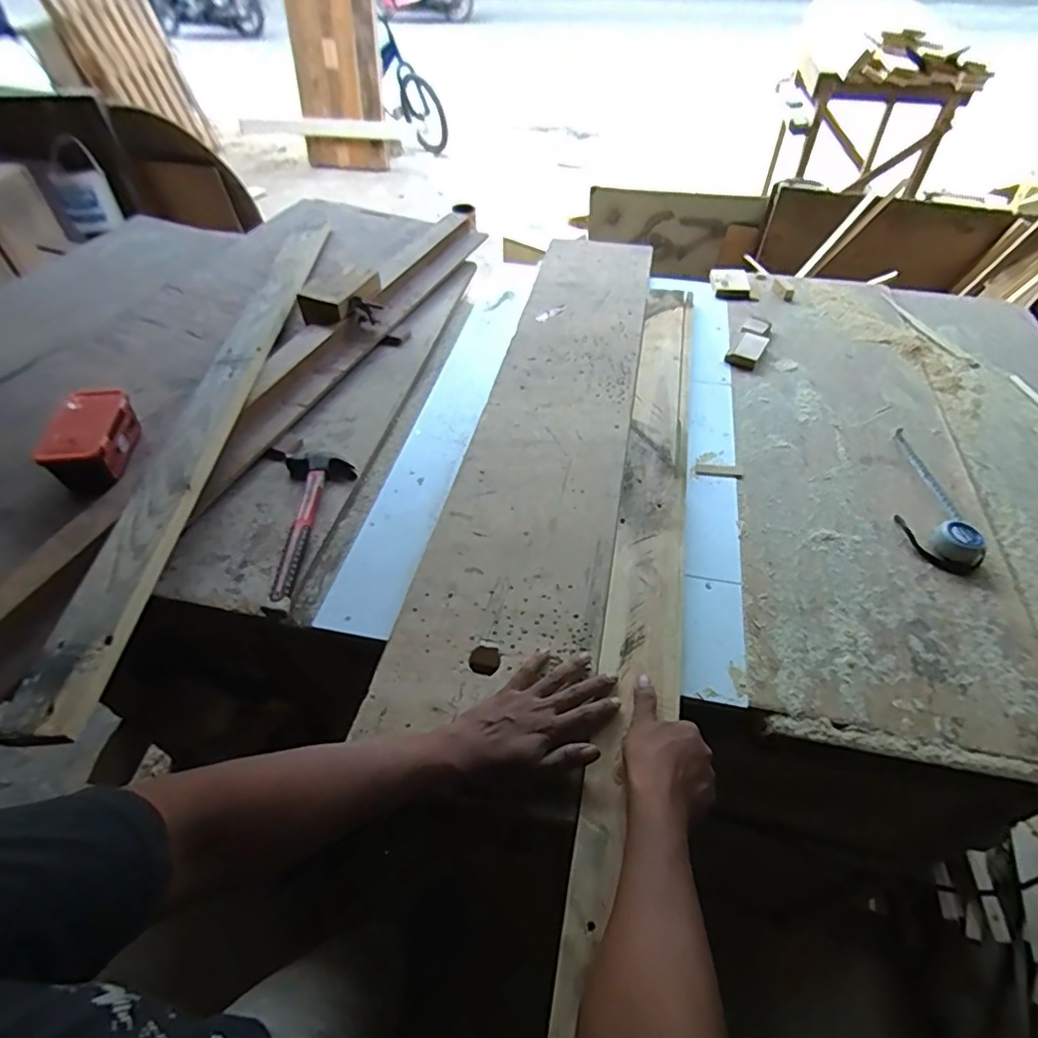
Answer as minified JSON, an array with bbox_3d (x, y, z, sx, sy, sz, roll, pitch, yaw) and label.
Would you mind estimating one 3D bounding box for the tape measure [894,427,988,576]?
[{"bbox_3d":[0.566,-0.042,0.808,0.087,0.035,0.269,14,49,10],"label":"tape measure"}]

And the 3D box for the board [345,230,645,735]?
[{"bbox_3d":[0.062,-0.186,0.957,0.241,0.023,1.120,11,49,8],"label":"board"}]

